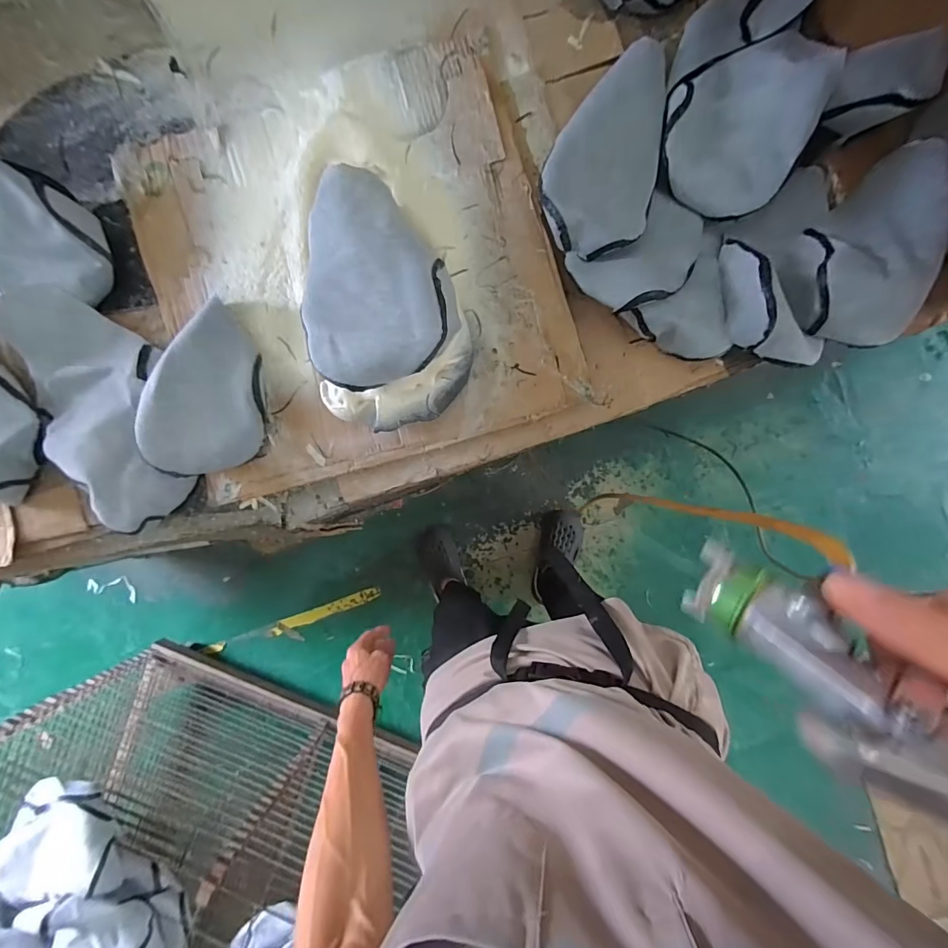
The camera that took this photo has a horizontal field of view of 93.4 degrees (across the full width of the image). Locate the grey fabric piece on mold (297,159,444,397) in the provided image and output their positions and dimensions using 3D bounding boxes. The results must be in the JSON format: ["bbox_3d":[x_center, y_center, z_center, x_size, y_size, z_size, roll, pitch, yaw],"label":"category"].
[{"bbox_3d":[-0.129,-0.251,0.557,0.174,0.060,0.293,-9,76,8],"label":"grey fabric piece on mold"}]

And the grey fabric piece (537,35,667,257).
[{"bbox_3d":[0.193,-0.455,0.613,0.152,0.047,0.337,21,79,4],"label":"grey fabric piece"}]

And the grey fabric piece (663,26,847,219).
[{"bbox_3d":[0.366,-0.496,0.604,0.186,0.037,0.282,28,94,4],"label":"grey fabric piece"}]

